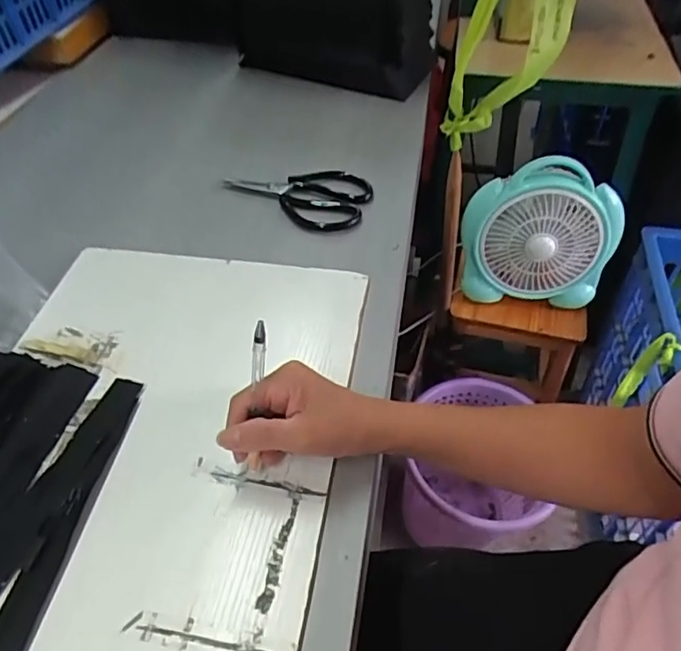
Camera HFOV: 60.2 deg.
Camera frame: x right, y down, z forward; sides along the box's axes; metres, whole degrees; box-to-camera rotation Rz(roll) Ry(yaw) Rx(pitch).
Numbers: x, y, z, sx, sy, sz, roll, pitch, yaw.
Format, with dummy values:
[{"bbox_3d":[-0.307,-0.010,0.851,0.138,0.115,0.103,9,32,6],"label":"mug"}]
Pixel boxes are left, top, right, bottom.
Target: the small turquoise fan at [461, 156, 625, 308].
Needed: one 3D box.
[{"bbox_3d":[0.322,-0.150,0.956,0.238,0.244,0.075,7,34,4],"label":"small turquoise fan"}]

